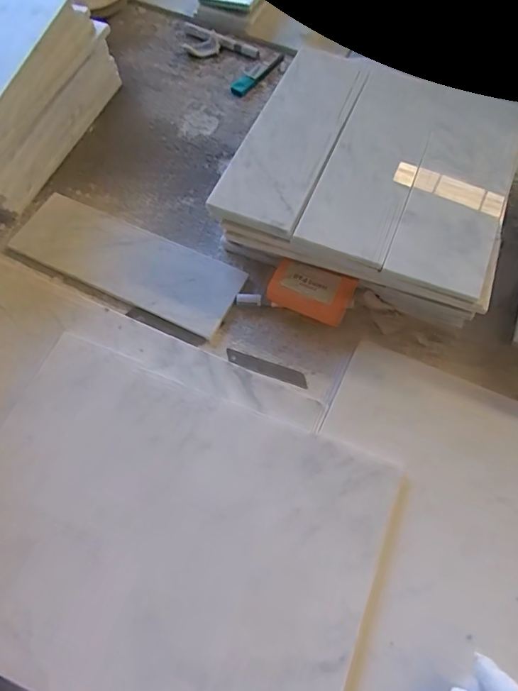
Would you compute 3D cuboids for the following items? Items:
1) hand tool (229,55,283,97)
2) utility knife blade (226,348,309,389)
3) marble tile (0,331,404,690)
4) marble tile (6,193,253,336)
[{"bbox_3d":[-0.003,-0.426,0.781,0.030,0.011,0.103,41,71,17],"label":"hand tool"},{"bbox_3d":[0.009,0.026,0.567,0.096,0.004,0.020,18,55,8],"label":"utility knife blade"},{"bbox_3d":[-0.092,0.183,0.477,0.396,0.023,0.294,21,66,9],"label":"marble tile"},{"bbox_3d":[-0.162,-0.108,0.614,0.287,0.012,0.097,23,67,10],"label":"marble tile"}]

